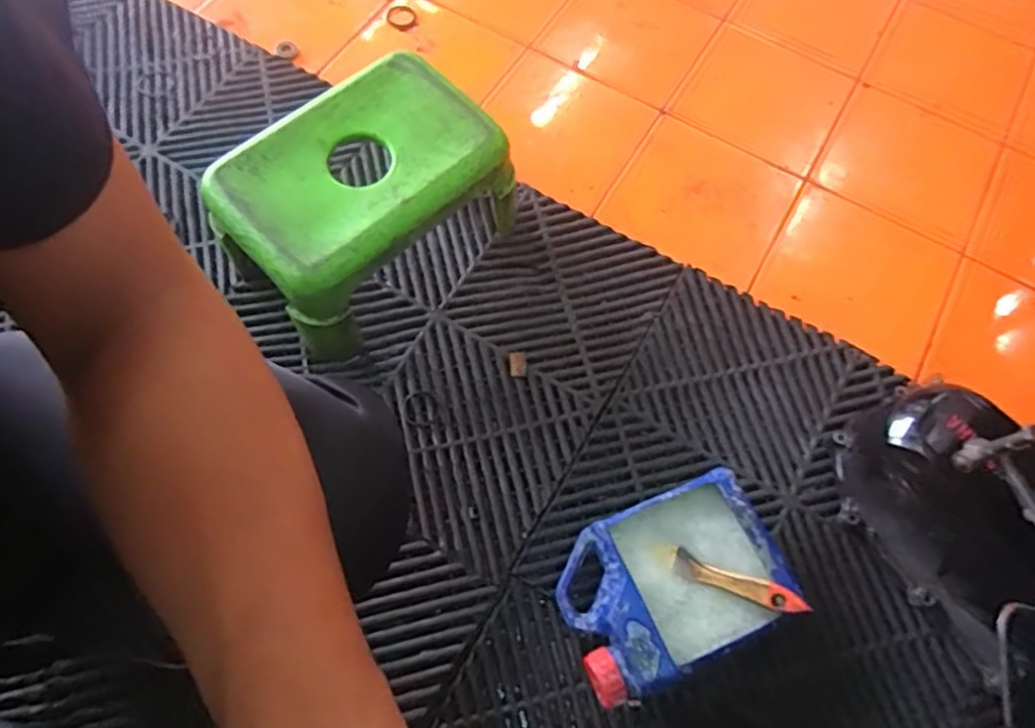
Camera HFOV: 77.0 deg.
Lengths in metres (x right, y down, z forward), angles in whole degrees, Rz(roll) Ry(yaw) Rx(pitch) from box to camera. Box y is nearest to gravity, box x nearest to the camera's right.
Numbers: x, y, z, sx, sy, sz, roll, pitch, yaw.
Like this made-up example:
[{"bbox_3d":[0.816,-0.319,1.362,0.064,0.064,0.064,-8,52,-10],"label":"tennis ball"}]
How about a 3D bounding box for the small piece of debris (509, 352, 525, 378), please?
[{"bbox_3d":[0.000,0.001,0.697,0.017,0.004,0.028,-5,66,-4],"label":"small piece of debris"}]

